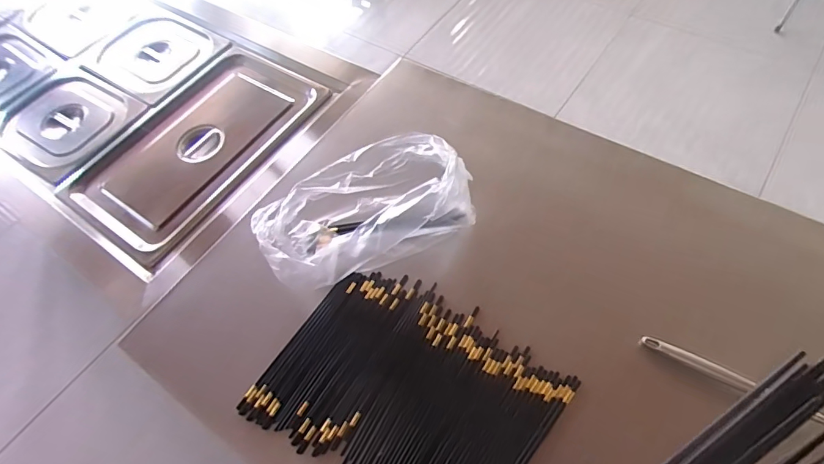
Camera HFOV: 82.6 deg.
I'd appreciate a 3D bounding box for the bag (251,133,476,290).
[{"bbox_3d":[-0.077,-0.038,0.769,0.336,0.129,0.183,-26,60,-9],"label":"bag"}]

